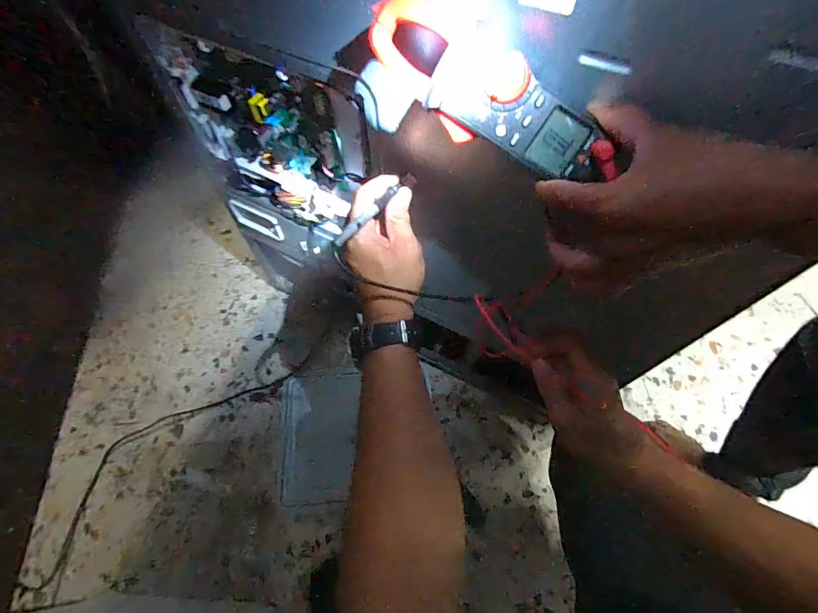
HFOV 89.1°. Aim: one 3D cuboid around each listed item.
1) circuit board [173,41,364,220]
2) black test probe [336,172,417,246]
[{"bbox_3d":[-0.184,-0.207,0.522,0.229,0.209,0.041,23,64,12],"label":"circuit board"},{"bbox_3d":[-0.027,-0.095,0.384,0.011,0.009,0.122,29,51,14],"label":"black test probe"}]

